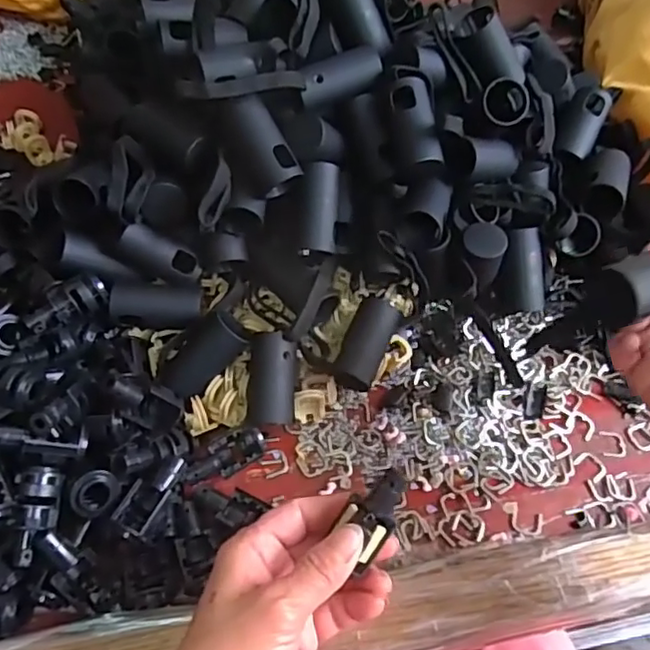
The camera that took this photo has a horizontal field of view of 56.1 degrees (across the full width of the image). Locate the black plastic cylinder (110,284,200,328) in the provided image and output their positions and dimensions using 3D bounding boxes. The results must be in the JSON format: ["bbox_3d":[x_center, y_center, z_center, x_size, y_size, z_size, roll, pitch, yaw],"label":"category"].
[{"bbox_3d":[-0.117,-0.015,0.427,0.059,0.021,0.029,3,56,-1],"label":"black plastic cylinder"}]

